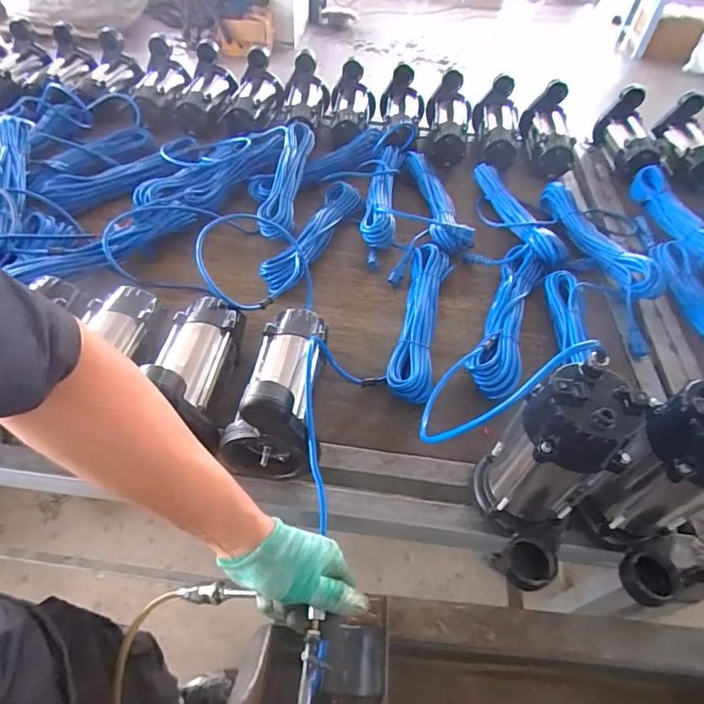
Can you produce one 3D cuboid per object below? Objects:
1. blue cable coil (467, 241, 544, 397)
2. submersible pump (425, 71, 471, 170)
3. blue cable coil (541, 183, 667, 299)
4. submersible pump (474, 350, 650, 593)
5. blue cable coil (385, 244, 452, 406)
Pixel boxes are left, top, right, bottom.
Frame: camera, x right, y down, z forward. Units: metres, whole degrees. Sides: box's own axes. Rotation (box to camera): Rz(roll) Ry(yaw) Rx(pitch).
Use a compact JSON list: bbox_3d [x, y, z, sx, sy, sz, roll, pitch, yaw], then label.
[{"bbox_3d":[0.266,-0.057,0.782,0.078,0.054,0.352,21,51,13],"label":"blue cable coil"},{"bbox_3d":[0.257,-0.603,1.172,0.118,0.154,0.233,6,49,0],"label":"submersible pump"},{"bbox_3d":[0.493,-0.245,0.928,0.085,0.047,0.363,-6,50,-10],"label":"blue cable coil"},{"bbox_3d":[0.206,0.134,0.490,0.123,0.236,0.136,32,54,21],"label":"submersible pump"},{"bbox_3d":[0.115,-0.064,0.781,0.076,0.053,0.357,12,50,6],"label":"blue cable coil"}]

